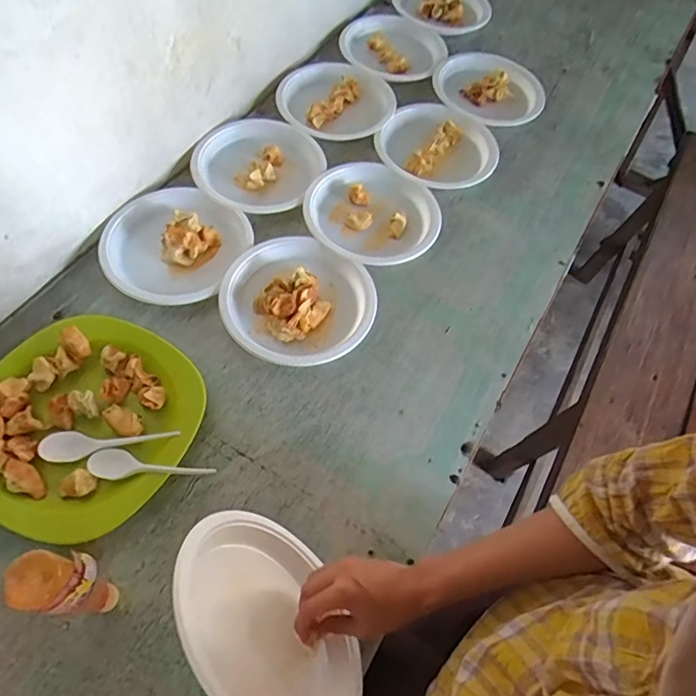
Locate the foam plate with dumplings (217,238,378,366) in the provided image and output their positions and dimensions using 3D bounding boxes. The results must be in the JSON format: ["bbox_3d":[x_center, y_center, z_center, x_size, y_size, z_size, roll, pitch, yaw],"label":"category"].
[{"bbox_3d":[-0.068,-0.065,0.691,0.197,0.033,0.189,2,60,-3],"label":"foam plate with dumplings"}]

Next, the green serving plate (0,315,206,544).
[{"bbox_3d":[-0.306,0.081,0.589,0.241,0.035,0.242,25,61,10],"label":"green serving plate"}]

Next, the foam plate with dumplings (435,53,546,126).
[{"bbox_3d":[0.280,-0.492,0.982,0.219,0.040,0.194,2,62,-14],"label":"foam plate with dumplings"}]

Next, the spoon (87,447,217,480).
[{"bbox_3d":[-0.214,0.131,0.558,0.149,0.017,0.033,2,58,17],"label":"spoon"}]

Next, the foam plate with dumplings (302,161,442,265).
[{"bbox_3d":[0.033,-0.209,0.791,0.207,0.032,0.196,2,60,-3],"label":"foam plate with dumplings"}]

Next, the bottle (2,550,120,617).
[{"bbox_3d":[-0.233,0.208,0.445,0.042,0.165,0.043,2,60,-3],"label":"bottle"}]

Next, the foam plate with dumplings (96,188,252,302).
[{"bbox_3d":[-0.250,-0.154,0.727,0.196,0.032,0.191,2,60,-3],"label":"foam plate with dumplings"}]

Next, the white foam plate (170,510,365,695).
[{"bbox_3d":[-0.075,0.233,0.443,0.028,0.180,0.193,-43,54,13],"label":"white foam plate"}]

